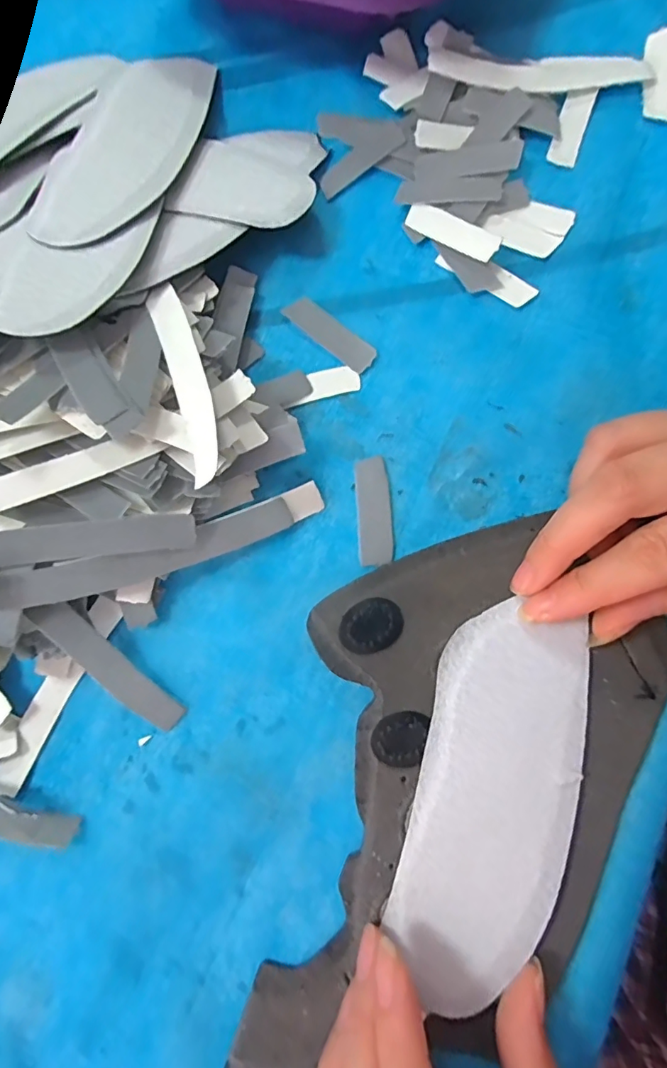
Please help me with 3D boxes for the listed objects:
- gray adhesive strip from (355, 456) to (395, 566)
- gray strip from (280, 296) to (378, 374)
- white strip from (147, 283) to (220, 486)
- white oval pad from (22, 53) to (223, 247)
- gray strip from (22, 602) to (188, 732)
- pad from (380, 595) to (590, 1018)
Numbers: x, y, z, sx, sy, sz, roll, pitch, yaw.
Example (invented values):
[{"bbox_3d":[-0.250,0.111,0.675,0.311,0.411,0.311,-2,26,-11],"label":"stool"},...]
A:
[{"bbox_3d":[0.017,-0.010,0.205,0.014,0.004,0.045,-4,77,3],"label":"gray adhesive strip"},{"bbox_3d":[-0.001,-0.090,0.220,0.046,0.004,0.013,40,83,11],"label":"gray strip"},{"bbox_3d":[-0.056,-0.061,0.186,0.014,0.011,0.091,-19,77,-1],"label":"white strip"},{"bbox_3d":[-0.093,-0.176,0.223,0.052,0.006,0.135,15,68,4],"label":"white oval pad"},{"bbox_3d":[-0.087,0.051,0.191,0.068,0.004,0.013,43,83,-6],"label":"gray strip"},{"bbox_3d":[0.056,0.093,0.175,0.053,0.005,0.131,16,81,4],"label":"pad"}]

